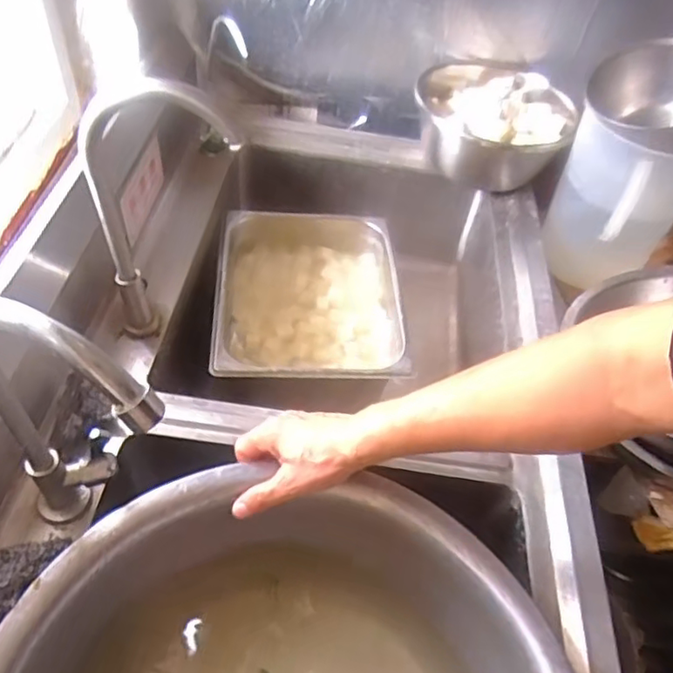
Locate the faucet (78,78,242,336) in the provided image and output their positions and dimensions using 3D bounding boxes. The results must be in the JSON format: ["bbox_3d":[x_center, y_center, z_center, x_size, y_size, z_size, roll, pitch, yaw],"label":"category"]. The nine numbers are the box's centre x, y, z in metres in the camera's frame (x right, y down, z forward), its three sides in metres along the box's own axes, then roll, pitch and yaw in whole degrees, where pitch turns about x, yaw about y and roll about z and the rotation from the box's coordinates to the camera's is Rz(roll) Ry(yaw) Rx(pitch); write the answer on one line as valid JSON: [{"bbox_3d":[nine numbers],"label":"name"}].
[{"bbox_3d":[-0.168,-0.112,0.615,0.154,0.294,0.040,-2,49,-9],"label":"faucet"}]

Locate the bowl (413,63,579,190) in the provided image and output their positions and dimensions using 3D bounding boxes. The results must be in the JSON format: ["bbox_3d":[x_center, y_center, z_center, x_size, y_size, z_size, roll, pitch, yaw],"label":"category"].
[{"bbox_3d":[0.245,-0.339,0.997,0.245,0.105,0.262,3,49,-4],"label":"bowl"}]

